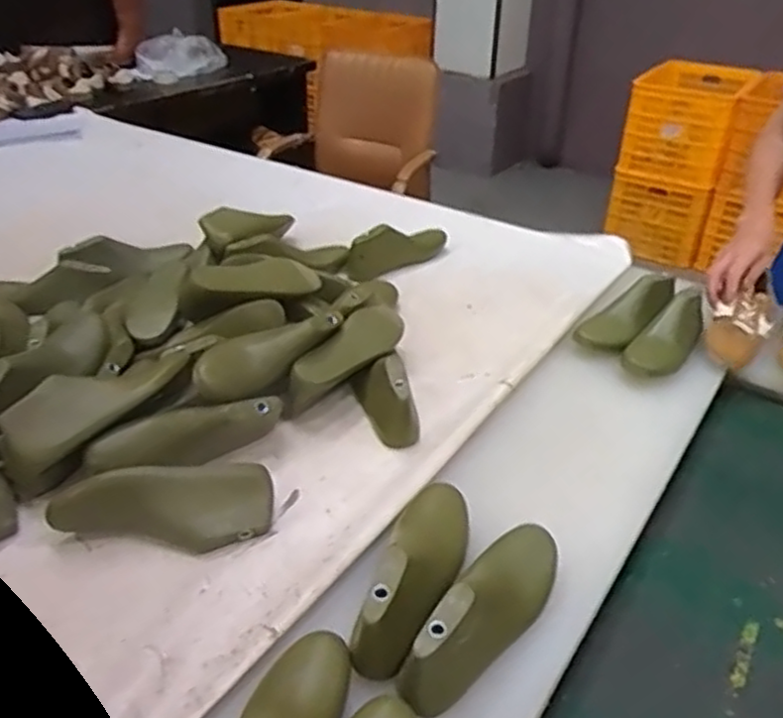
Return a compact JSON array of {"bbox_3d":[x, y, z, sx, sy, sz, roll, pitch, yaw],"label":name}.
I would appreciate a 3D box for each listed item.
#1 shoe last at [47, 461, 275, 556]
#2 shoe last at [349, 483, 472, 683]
[{"bbox_3d":[-0.250,0.160,0.783,0.230,0.070,0.068,-3,34,-6],"label":"shoe last"},{"bbox_3d":[0.025,0.196,0.719,0.081,0.074,0.244,11,35,15],"label":"shoe last"}]

